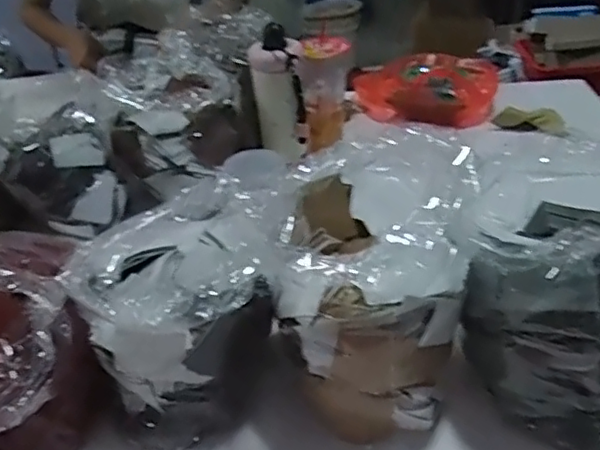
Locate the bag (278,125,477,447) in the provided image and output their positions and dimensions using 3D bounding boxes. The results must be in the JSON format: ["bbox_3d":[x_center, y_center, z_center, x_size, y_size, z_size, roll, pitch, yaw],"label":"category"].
[{"bbox_3d":[0.072,0.050,0.600,0.165,0.178,0.231,4,35,14],"label":"bag"}]

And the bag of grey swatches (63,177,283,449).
[{"bbox_3d":[-0.118,0.084,0.606,0.169,0.169,0.184,-20,36,-22],"label":"bag of grey swatches"}]

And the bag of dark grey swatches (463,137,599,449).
[{"bbox_3d":[0.250,0.047,0.579,0.184,0.192,0.264,7,35,17],"label":"bag of dark grey swatches"}]

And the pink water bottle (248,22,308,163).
[{"bbox_3d":[-0.030,-0.194,0.940,0.074,0.189,0.067,-10,34,-7],"label":"pink water bottle"}]

